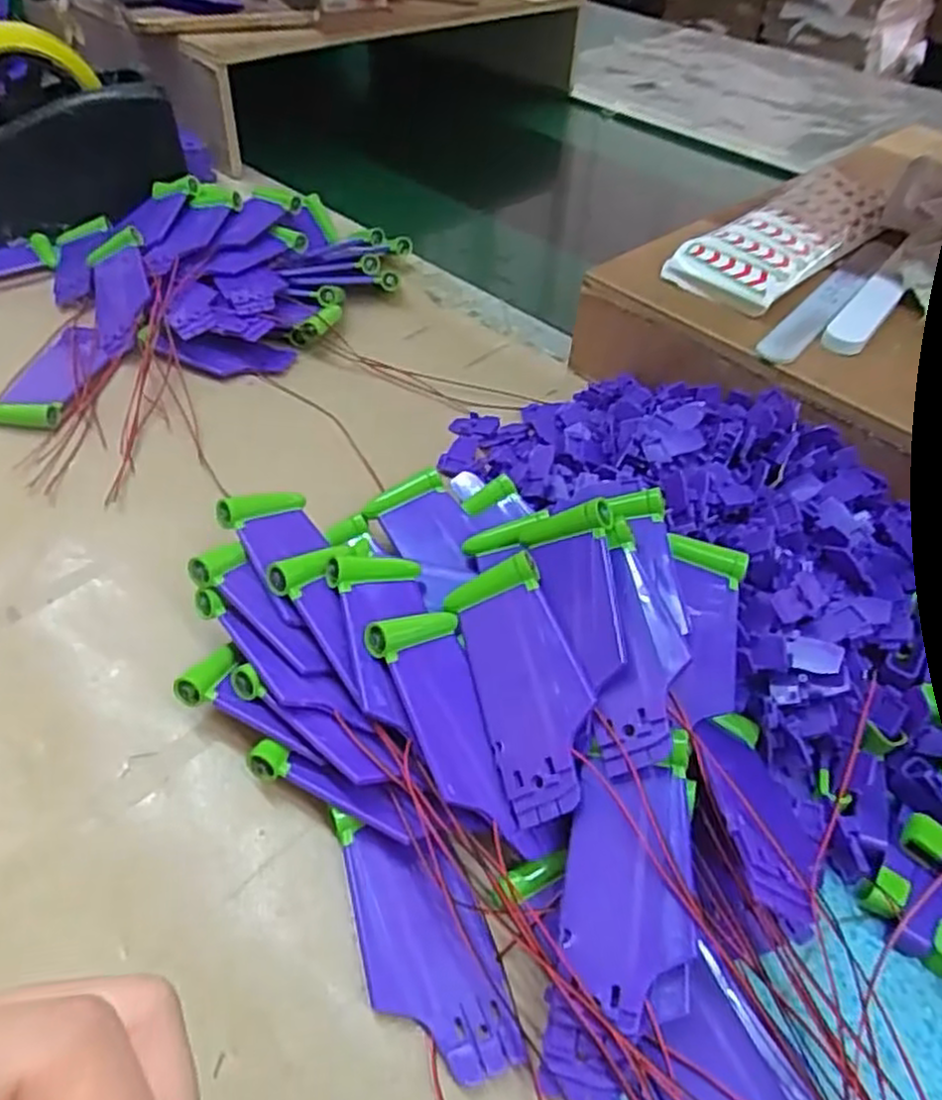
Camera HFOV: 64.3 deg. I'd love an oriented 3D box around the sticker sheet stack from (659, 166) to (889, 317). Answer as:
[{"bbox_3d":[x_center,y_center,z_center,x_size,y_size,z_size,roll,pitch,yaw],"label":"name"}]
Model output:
[{"bbox_3d":[0.187,-0.186,0.435,0.059,0.022,0.183,35,53,26],"label":"sticker sheet stack"}]

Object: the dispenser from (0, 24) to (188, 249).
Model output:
[{"bbox_3d":[-0.291,-0.268,0.489,0.182,0.102,0.061,-19,51,-21],"label":"dispenser"}]

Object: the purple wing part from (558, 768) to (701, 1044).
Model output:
[{"bbox_3d":[0.046,0.099,0.219,0.036,0.009,0.069,3,54,13],"label":"purple wing part"}]

